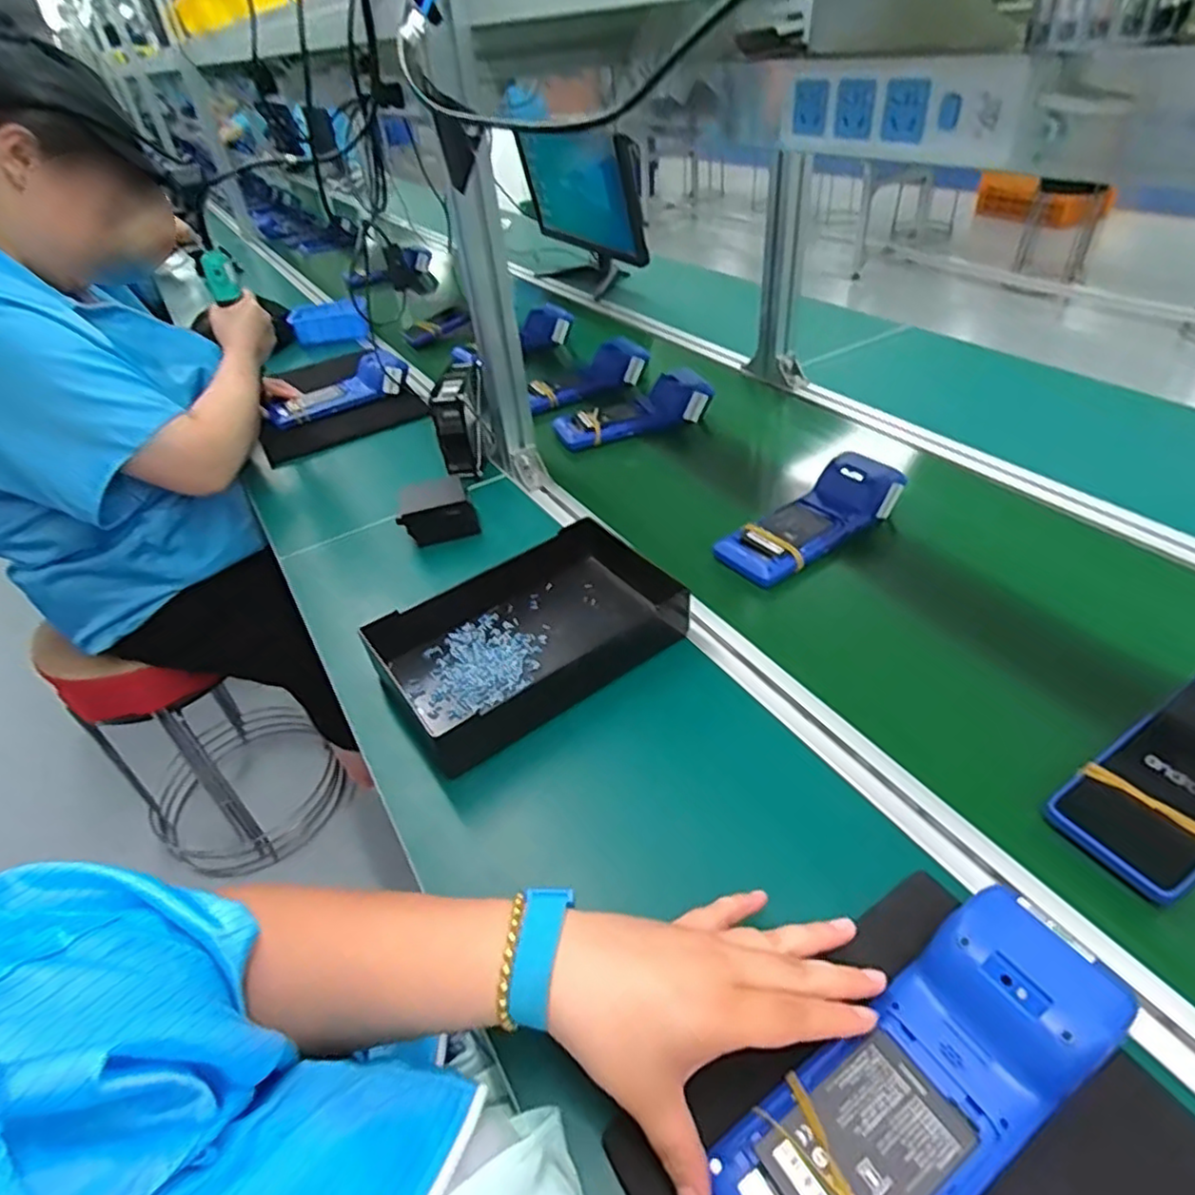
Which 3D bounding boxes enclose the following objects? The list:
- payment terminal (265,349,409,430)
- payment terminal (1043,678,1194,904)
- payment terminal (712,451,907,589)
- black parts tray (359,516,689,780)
[{"bbox_3d":[-0.408,-0.324,1.074,0.223,0.055,0.070,-32,46,-26],"label":"payment terminal"},{"bbox_3d":[0.419,0.109,0.467,0.232,0.037,0.081,-24,43,-19],"label":"payment terminal"},{"bbox_3d":[0.231,-0.086,0.732,0.227,0.046,0.079,-28,44,-23],"label":"payment terminal"},{"bbox_3d":[-0.051,0.028,0.629,0.279,0.048,0.160,-29,45,-24],"label":"black parts tray"}]

